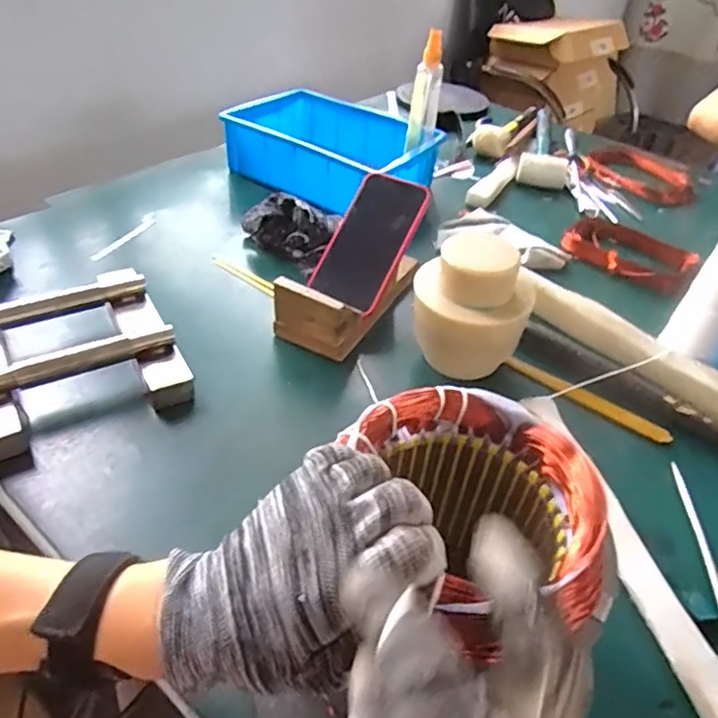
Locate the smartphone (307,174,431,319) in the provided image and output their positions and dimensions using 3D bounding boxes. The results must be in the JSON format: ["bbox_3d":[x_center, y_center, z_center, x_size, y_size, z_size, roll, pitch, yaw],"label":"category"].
[{"bbox_3d":[0.007,-0.124,0.632,0.082,0.014,0.168,23,77,25],"label":"smartphone"}]

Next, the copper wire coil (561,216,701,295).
[{"bbox_3d":[0.371,-0.148,0.793,0.161,0.024,0.140,31,47,26],"label":"copper wire coil"}]

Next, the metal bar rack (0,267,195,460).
[{"bbox_3d":[-0.271,-0.009,0.540,0.180,0.046,0.189,-18,46,-25],"label":"metal bar rack"}]

